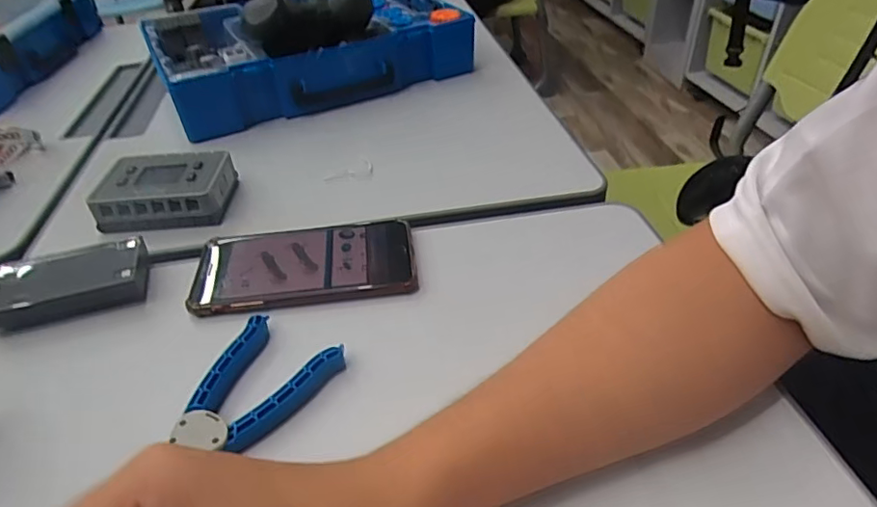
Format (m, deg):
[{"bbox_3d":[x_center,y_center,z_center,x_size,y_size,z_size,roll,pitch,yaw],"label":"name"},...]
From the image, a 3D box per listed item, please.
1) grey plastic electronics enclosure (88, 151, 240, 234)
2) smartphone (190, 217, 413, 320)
[{"bbox_3d":[-0.235,-0.057,0.479,0.103,0.035,0.075,-5,38,0],"label":"grey plastic electronics enclosure"},{"bbox_3d":[-0.100,0.009,0.408,0.161,0.016,0.081,-8,39,-4],"label":"smartphone"}]

